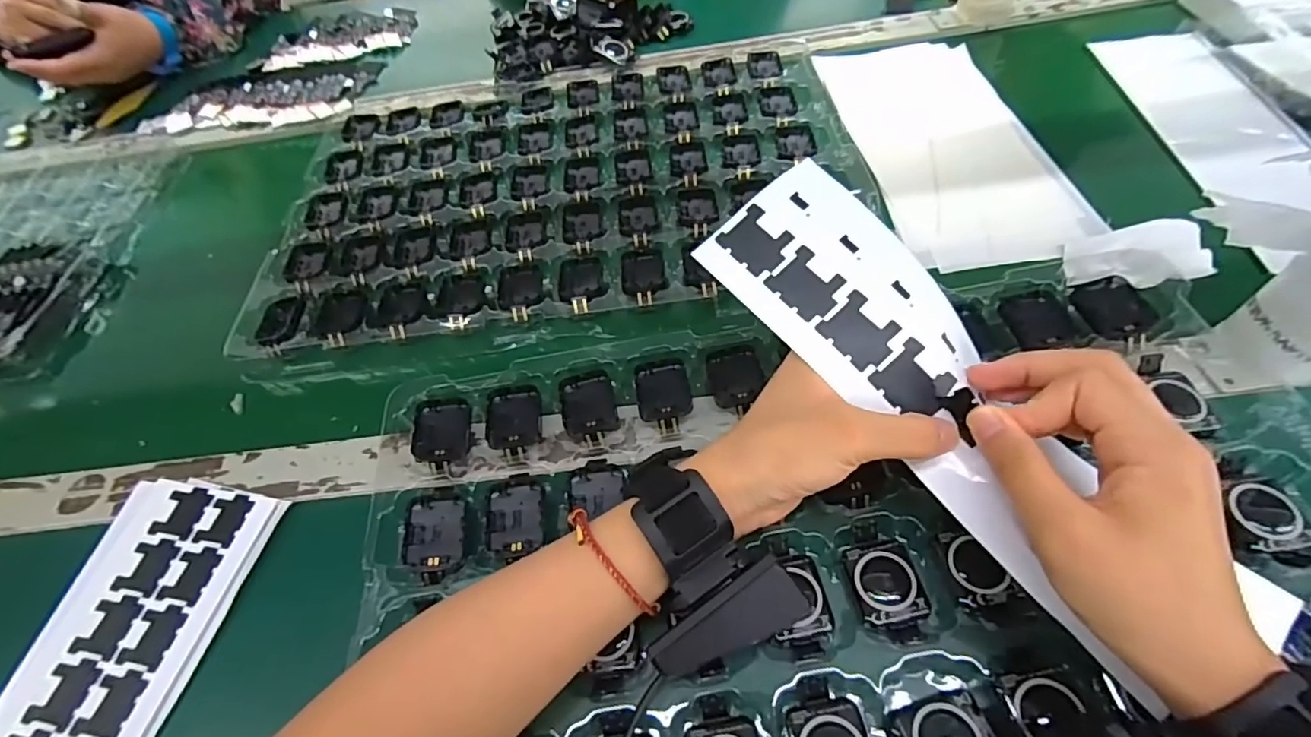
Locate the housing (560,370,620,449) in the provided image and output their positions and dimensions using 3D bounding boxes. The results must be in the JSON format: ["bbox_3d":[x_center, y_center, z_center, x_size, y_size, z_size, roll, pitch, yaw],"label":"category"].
[{"bbox_3d":[-0.040,0.024,0.347,0.032,0.008,0.048,-13,54,-1],"label":"housing"}]

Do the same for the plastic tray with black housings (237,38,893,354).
[{"bbox_3d":[-0.078,-0.167,0.488,0.475,0.016,0.377,-6,55,1],"label":"plastic tray with black housings"}]

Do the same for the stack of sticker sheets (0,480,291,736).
[{"bbox_3d":[-0.302,0.202,0.277,0.100,0.010,0.299,5,56,8],"label":"stack of sticker sheets"}]

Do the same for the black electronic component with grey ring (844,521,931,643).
[{"bbox_3d":[0.113,0.104,0.279,0.033,0.013,0.053,-7,55,4],"label":"black electronic component with grey ring"}]

